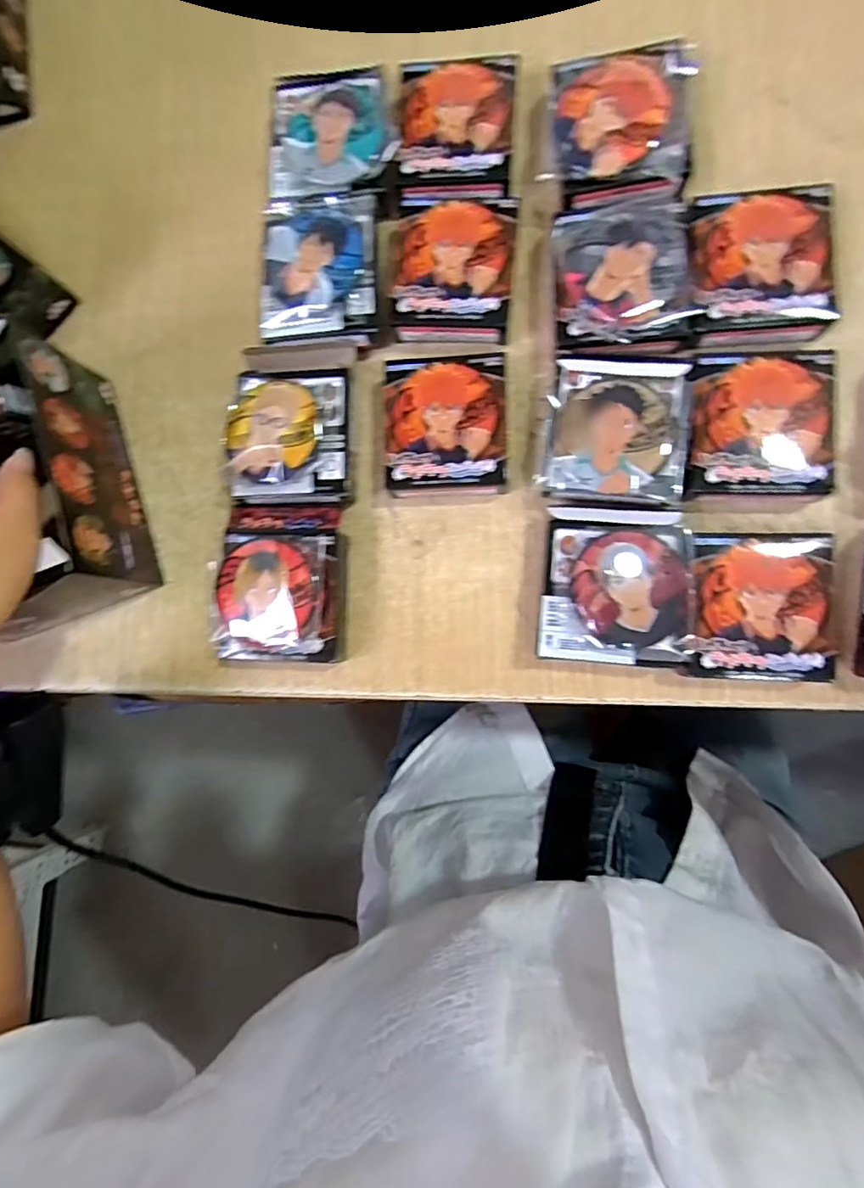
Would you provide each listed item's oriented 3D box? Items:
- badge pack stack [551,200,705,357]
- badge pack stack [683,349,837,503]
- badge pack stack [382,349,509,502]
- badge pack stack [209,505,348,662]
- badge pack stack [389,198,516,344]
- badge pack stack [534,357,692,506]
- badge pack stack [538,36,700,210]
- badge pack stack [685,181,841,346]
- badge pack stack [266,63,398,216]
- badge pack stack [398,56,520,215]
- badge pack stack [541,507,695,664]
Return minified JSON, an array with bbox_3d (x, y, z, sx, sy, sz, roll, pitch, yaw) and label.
[{"bbox_3d":[0.097,-0.163,0.283,0.068,0.034,0.075,-7,85,8],"label":"badge pack stack"},{"bbox_3d":[0.160,-0.082,0.271,0.067,0.021,0.069,2,86,8],"label":"badge pack stack"},{"bbox_3d":[0.007,-0.089,0.295,0.063,0.023,0.071,-1,85,8],"label":"badge pack stack"},{"bbox_3d":[-0.082,-0.006,0.297,0.068,0.031,0.083,2,86,8],"label":"badge pack stack"},{"bbox_3d":[0.011,-0.175,0.299,0.064,0.022,0.071,5,86,8],"label":"badge pack stack"},{"bbox_3d":[0.093,-0.082,0.279,0.067,0.033,0.074,8,87,9],"label":"badge pack stack"},{"bbox_3d":[0.096,-0.246,0.289,0.075,0.034,0.079,-4,85,8],"label":"badge pack stack"},{"bbox_3d":[0.167,-0.167,0.276,0.072,0.019,0.072,0,85,8],"label":"badge pack stack"},{"bbox_3d":[-0.054,-0.254,0.315,0.073,0.042,0.082,2,86,8],"label":"badge pack stack"},{"bbox_3d":[0.015,-0.253,0.304,0.064,0.019,0.085,1,85,8],"label":"badge pack stack"},{"bbox_3d":[0.090,-0.004,0.272,0.071,0.036,0.076,4,87,9],"label":"badge pack stack"}]

